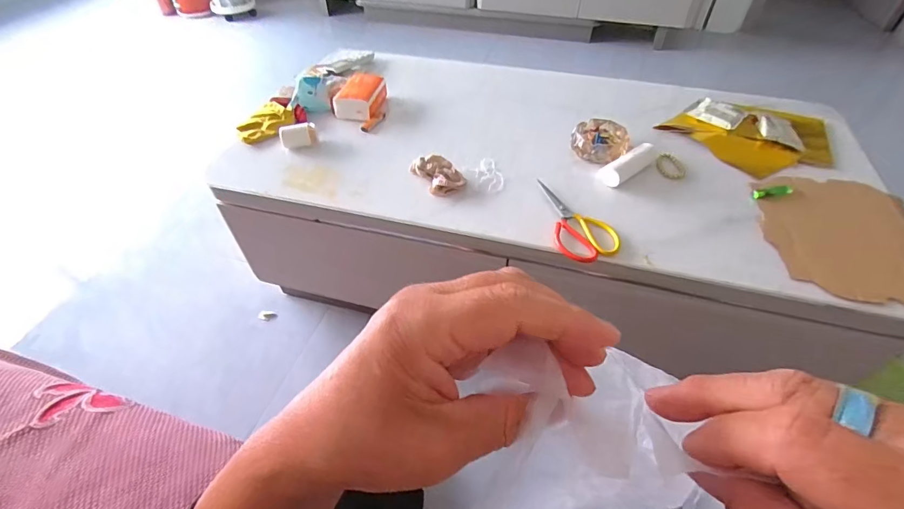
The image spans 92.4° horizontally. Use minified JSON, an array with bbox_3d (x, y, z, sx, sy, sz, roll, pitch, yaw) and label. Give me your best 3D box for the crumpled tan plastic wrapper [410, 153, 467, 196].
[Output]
[{"bbox_3d":[-0.028,-0.168,0.884,0.062,0.040,0.112,-30,54,-25],"label":"crumpled tan plastic wrapper"}]

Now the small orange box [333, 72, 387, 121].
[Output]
[{"bbox_3d":[-0.225,-0.390,1.061,0.095,0.054,0.134,11,48,11],"label":"small orange box"}]

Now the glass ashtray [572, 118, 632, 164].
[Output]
[{"bbox_3d":[0.324,-0.249,0.951,0.118,0.037,0.119,15,49,14],"label":"glass ashtray"}]

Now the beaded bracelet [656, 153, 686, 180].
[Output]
[{"bbox_3d":[0.462,-0.189,0.918,0.054,0.010,0.086,0,47,1],"label":"beaded bracelet"}]

